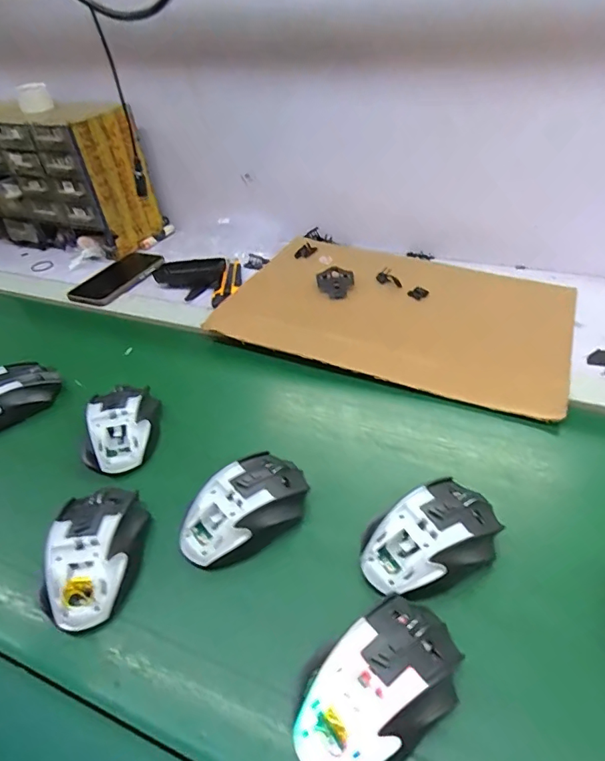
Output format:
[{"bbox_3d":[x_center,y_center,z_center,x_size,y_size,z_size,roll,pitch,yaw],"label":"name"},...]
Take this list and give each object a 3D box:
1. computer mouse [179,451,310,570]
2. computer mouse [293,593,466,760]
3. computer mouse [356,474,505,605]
[{"bbox_3d":[-0.050,0.110,0.403,0.119,0.043,0.076,-34,47,-29],"label":"computer mouse"},{"bbox_3d":[0.045,0.190,0.292,0.116,0.035,0.073,-31,45,-26],"label":"computer mouse"},{"bbox_3d":[0.100,0.124,0.367,0.111,0.038,0.077,-25,43,-20],"label":"computer mouse"}]

